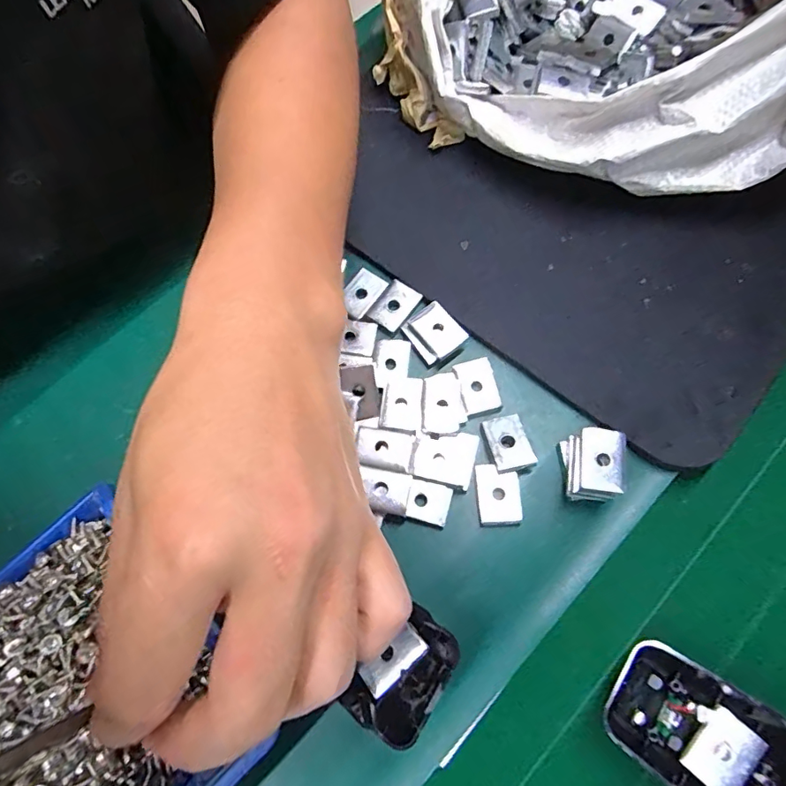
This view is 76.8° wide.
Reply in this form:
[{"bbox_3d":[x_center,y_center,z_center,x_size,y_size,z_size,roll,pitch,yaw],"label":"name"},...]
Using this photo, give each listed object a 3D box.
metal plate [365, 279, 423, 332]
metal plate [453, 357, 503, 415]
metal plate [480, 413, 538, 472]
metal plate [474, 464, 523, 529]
[{"bbox_3d":[0.001,-0.048,0.274,0.019,0.004,0.027,36,76,14],"label":"metal plate"},{"bbox_3d":[0.044,-0.005,0.254,0.019,0.004,0.026,-14,71,-2],"label":"metal plate"},{"bbox_3d":[0.056,0.024,0.242,0.020,0.006,0.026,-13,71,-2],"label":"metal plate"},{"bbox_3d":[0.050,0.049,0.238,0.020,0.006,0.029,-4,71,1],"label":"metal plate"}]

